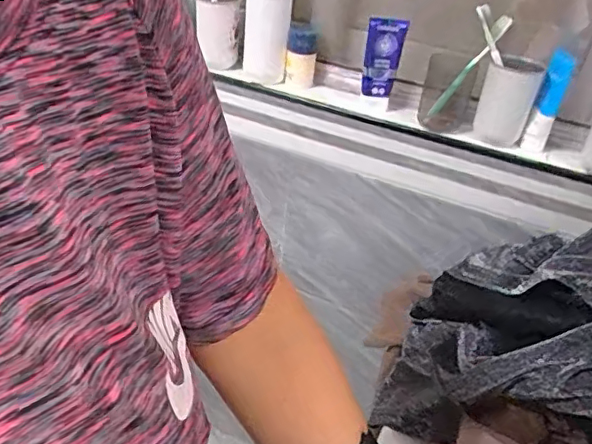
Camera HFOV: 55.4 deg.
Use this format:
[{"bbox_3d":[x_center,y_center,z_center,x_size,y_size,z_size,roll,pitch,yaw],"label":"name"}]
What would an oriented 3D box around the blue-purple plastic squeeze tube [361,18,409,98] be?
[{"bbox_3d":[0.133,-0.253,0.875,0.055,0.114,0.033,9,36,4],"label":"blue-purple plastic squeeze tube"}]

